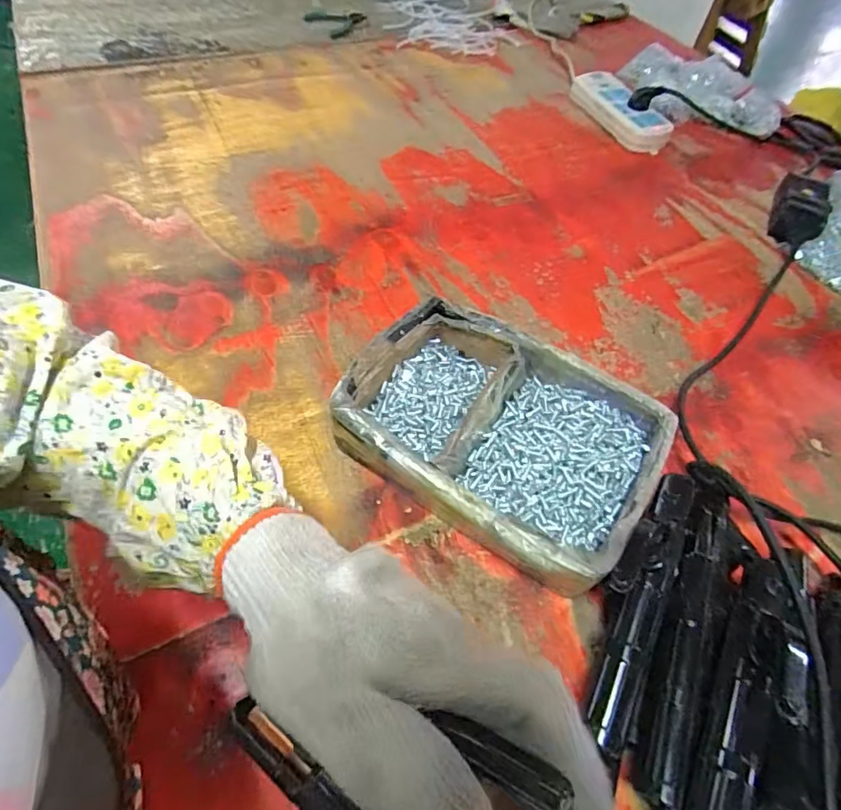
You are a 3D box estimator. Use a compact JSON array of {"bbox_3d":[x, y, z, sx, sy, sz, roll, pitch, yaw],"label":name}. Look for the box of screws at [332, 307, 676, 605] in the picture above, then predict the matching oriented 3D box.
[{"bbox_3d":[0.065,0.022,0.430,0.247,0.062,0.177,28,58,14],"label":"box of screws"}]

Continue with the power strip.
[{"bbox_3d":[0.319,-0.474,0.799,0.075,0.031,0.204,-14,58,-13],"label":"power strip"}]

